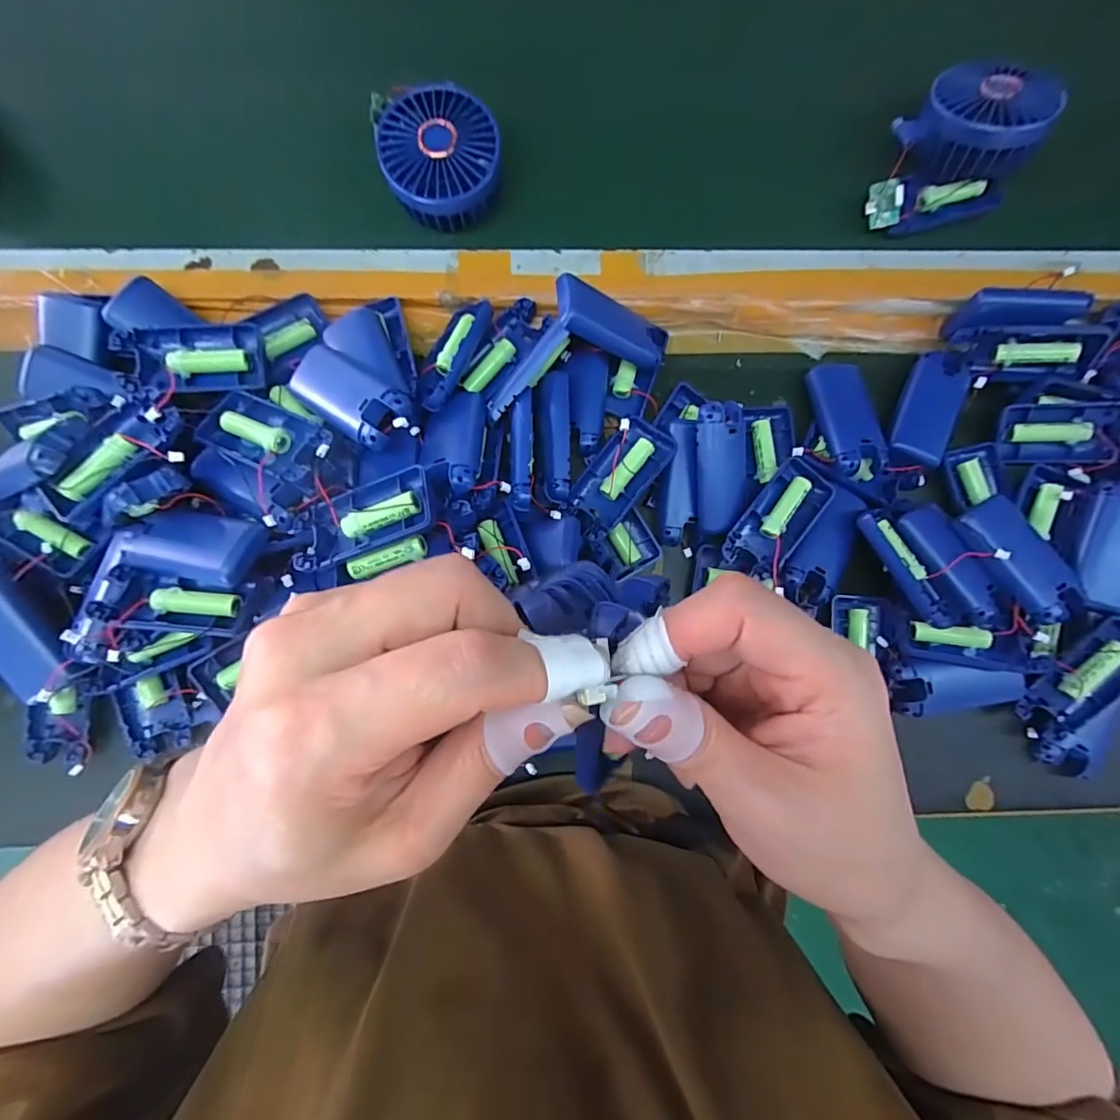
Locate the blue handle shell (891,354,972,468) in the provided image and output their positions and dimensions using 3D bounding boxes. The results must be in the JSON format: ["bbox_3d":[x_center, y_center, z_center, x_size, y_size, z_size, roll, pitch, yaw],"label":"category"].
[{"bbox_3d":[0.294,-0.120,0.410,0.041,0.019,0.088,24,90,-1],"label":"blue handle shell"}]

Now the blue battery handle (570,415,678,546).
[{"bbox_3d":[0.044,-0.059,0.379,0.044,0.019,0.092,34,90,-1],"label":"blue battery handle"}]

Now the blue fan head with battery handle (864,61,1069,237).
[{"bbox_3d":[0.297,-0.305,0.386,0.093,0.050,0.122,44,90,-1],"label":"blue fan head with battery handle"}]

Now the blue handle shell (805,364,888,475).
[{"bbox_3d":[0.224,-0.113,0.402,0.042,0.014,0.094,-5,70,-1],"label":"blue handle shell"}]

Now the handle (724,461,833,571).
[{"bbox_3d":[0.165,-0.031,0.389,0.044,0.017,0.093,39,90,-1],"label":"handle"}]

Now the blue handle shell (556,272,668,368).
[{"bbox_3d":[0.042,-0.169,0.376,0.100,0.014,0.036,12,91,-32],"label":"blue handle shell"}]

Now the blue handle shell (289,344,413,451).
[{"bbox_3d":[-0.142,-0.110,0.349,0.097,0.024,0.043,37,90,23],"label":"blue handle shell"}]

